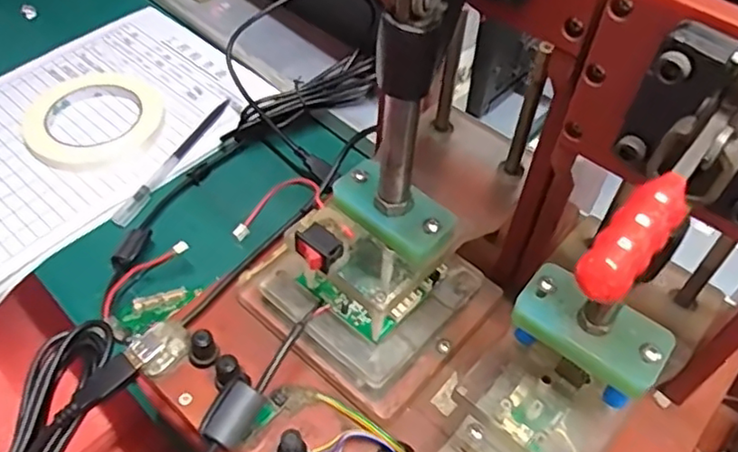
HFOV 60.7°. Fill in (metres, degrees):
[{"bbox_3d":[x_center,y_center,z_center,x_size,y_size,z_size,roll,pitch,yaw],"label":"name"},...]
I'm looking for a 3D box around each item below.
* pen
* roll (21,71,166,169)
[{"bbox_3d":[-0.163,-0.060,0.537,0.014,0.007,0.155,21,53,14],"label":"pen"},{"bbox_3d":[-0.237,-0.096,0.550,0.114,0.016,0.114,1,51,-2],"label":"roll"}]

